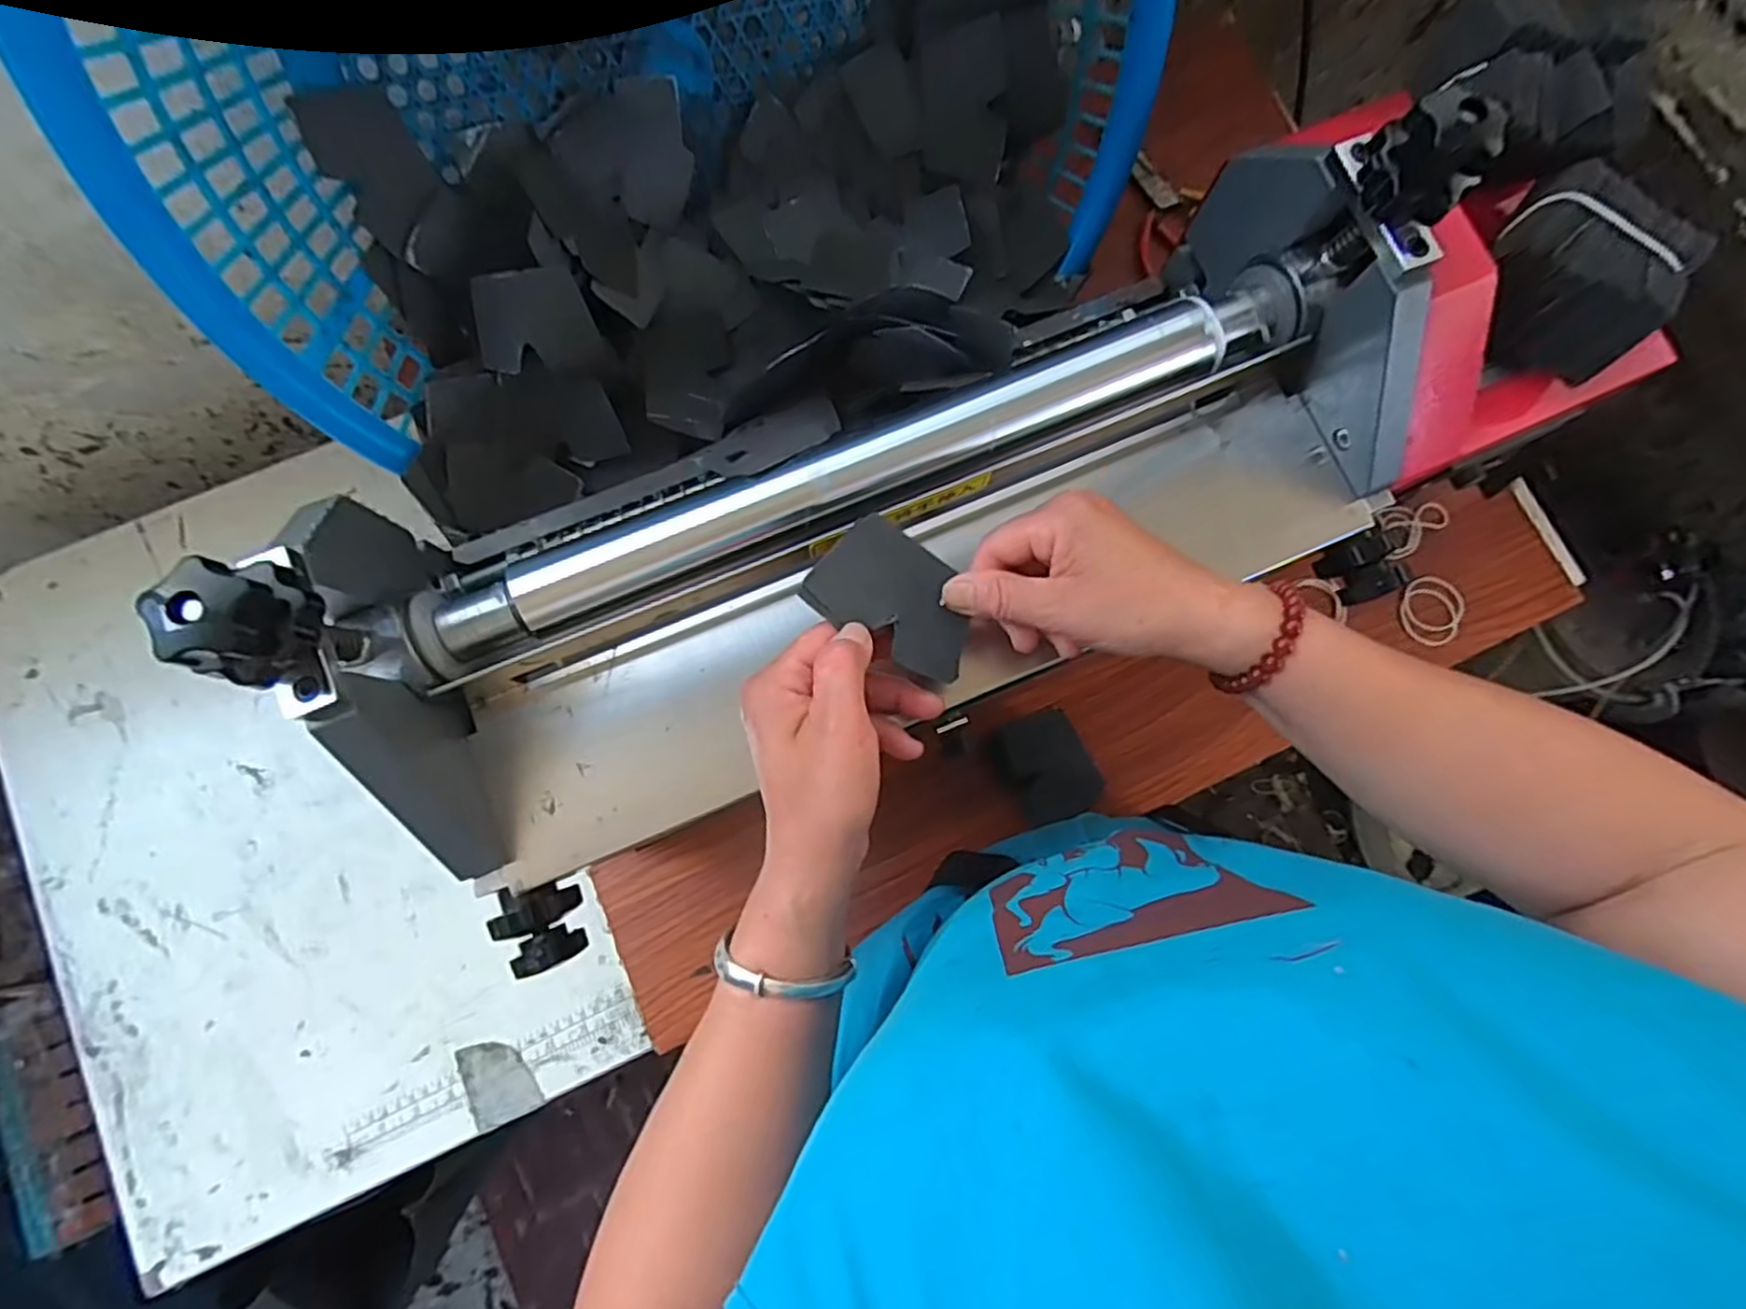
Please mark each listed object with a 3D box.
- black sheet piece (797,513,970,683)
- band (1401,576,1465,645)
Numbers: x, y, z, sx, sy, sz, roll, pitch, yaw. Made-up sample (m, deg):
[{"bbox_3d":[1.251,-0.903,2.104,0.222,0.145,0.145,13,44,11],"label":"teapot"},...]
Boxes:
[{"bbox_3d":[0.014,-0.028,0.349,0.085,0.009,0.054,31,78,-21],"label":"black sheet piece"},{"bbox_3d":[0.461,-0.037,0.611,0.058,0.005,0.054,0,79,-1],"label":"band"}]

